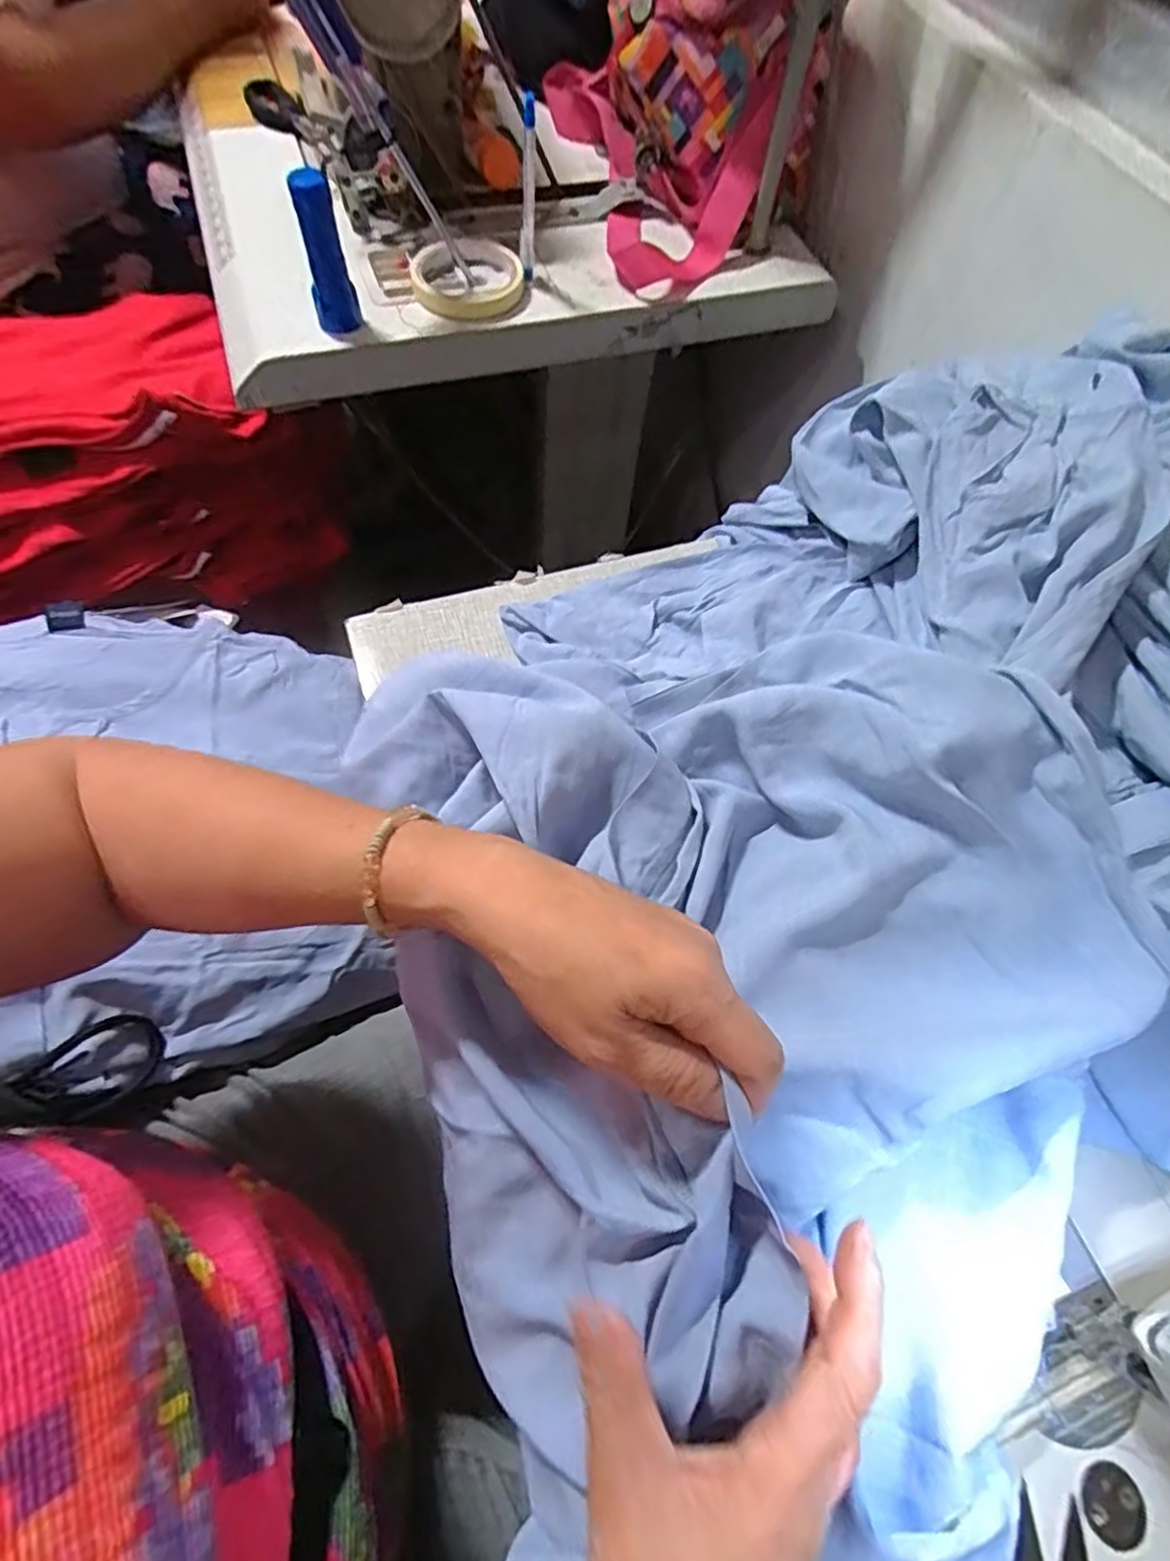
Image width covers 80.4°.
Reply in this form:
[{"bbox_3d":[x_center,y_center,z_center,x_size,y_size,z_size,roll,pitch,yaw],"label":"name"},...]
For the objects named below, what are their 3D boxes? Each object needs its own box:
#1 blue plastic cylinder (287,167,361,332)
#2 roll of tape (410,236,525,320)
[{"bbox_3d":[-0.189,-0.380,0.500,0.032,0.089,0.029,-16,66,-13],"label":"blue plastic cylinder"},{"bbox_3d":[-0.098,-0.421,0.580,0.091,0.022,0.107,-9,65,-10],"label":"roll of tape"}]

